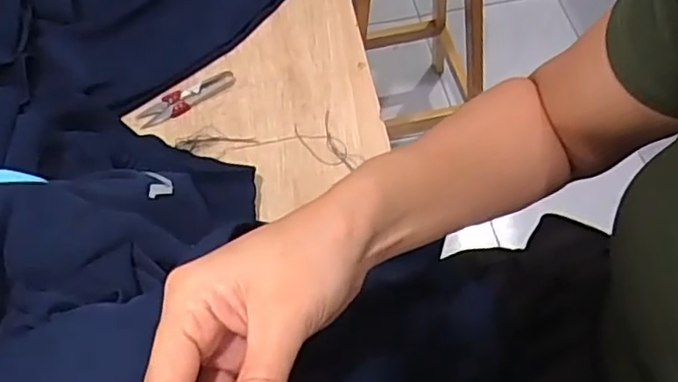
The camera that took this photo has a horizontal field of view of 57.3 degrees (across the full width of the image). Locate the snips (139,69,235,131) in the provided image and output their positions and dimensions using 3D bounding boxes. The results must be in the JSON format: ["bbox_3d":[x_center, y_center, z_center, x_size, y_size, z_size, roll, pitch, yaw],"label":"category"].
[{"bbox_3d":[-0.152,-0.093,0.625,0.102,0.007,0.023,-29,62,-14],"label":"snips"}]

